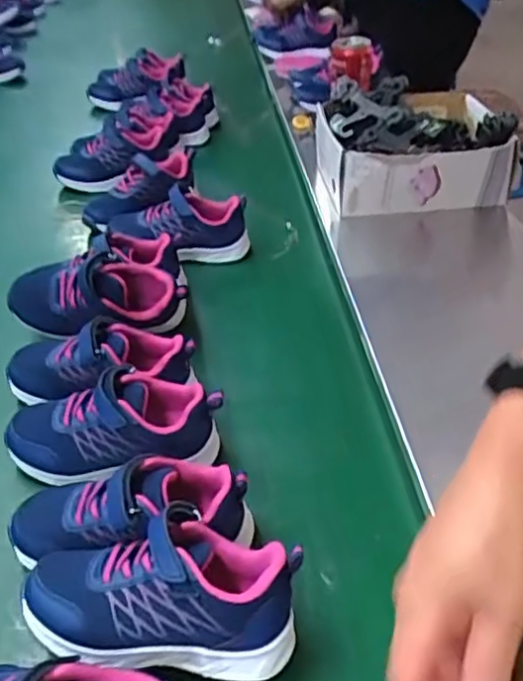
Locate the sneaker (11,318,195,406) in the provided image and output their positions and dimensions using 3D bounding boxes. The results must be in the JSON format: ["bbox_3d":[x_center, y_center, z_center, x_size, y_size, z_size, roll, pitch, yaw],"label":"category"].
[{"bbox_3d":[-0.146,0.025,0.580,0.169,0.064,0.066,2,38,3],"label":"sneaker"}]

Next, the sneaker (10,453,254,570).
[{"bbox_3d":[-0.094,0.124,0.460,0.168,0.076,0.068,1,38,1],"label":"sneaker"}]

